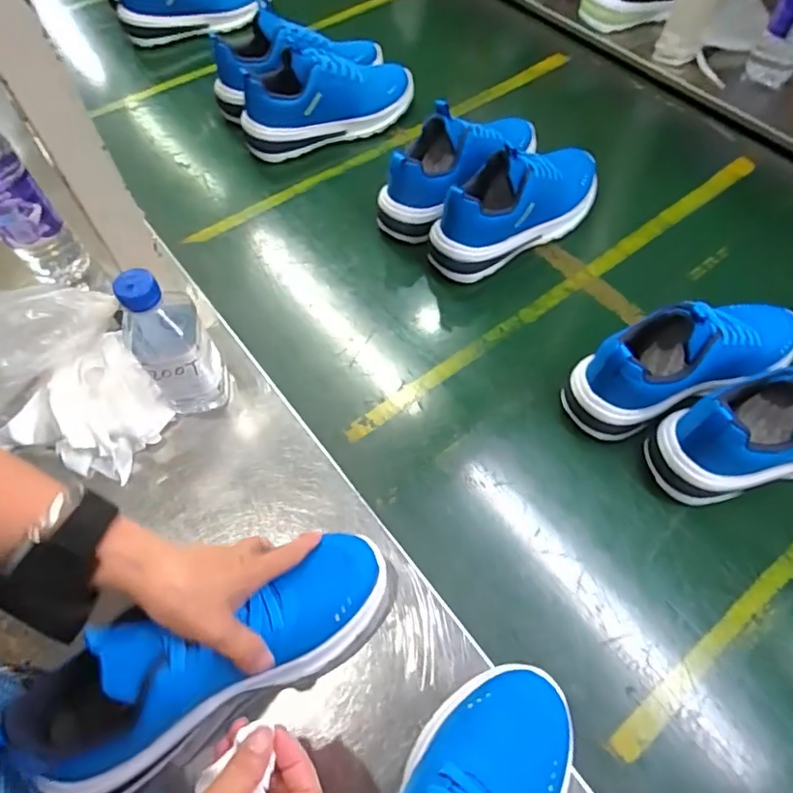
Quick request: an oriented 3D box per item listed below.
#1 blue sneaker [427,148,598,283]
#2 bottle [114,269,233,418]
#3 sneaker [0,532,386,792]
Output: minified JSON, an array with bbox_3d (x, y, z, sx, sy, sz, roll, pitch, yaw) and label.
[{"bbox_3d":[0.149,-0.234,0.655,0.243,0.114,0.076,-31,63,-16],"label":"blue sneaker"},{"bbox_3d":[-0.203,-0.047,0.499,0.065,0.160,0.062,-32,63,-16],"label":"bottle"},{"bbox_3d":[-0.122,0.171,0.380,0.251,0.114,0.086,-21,60,-23],"label":"sneaker"}]

